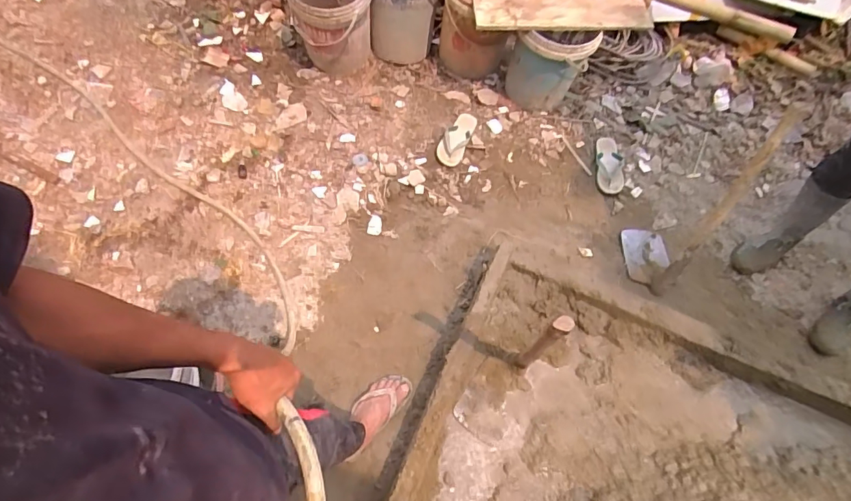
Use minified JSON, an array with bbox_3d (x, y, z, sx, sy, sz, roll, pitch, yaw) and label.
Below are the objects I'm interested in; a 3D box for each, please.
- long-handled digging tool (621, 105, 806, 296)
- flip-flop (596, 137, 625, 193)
[{"bbox_3d":[0.834,-0.142,1.447,0.218,0.626,0.298,39,67,15],"label":"long-handled digging tool"},{"bbox_3d":[0.716,-0.334,1.829,0.102,0.042,0.268,10,62,1],"label":"flip-flop"}]

